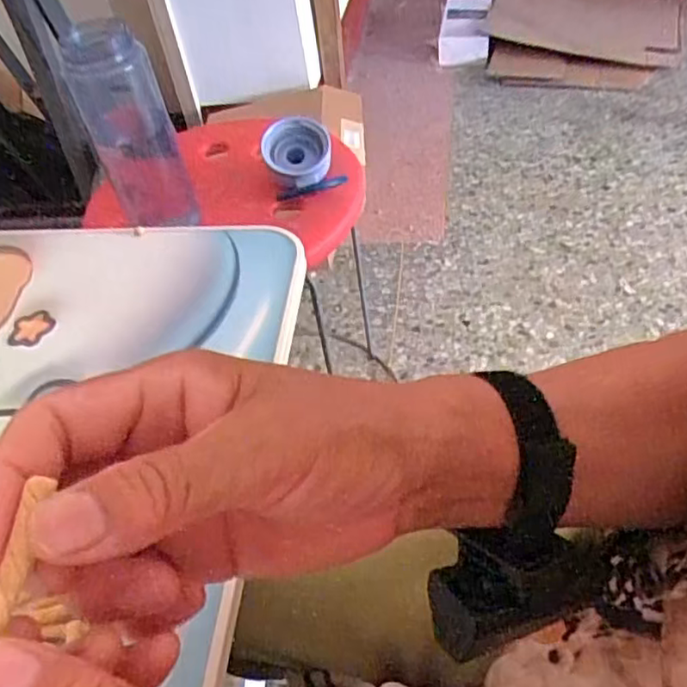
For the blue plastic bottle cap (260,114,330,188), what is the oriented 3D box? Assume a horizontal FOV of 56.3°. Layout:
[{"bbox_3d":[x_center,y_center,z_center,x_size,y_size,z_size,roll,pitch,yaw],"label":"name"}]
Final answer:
[{"bbox_3d":[-0.046,-0.193,0.650,0.067,0.063,0.045,11,25,-21],"label":"blue plastic bottle cap"}]

